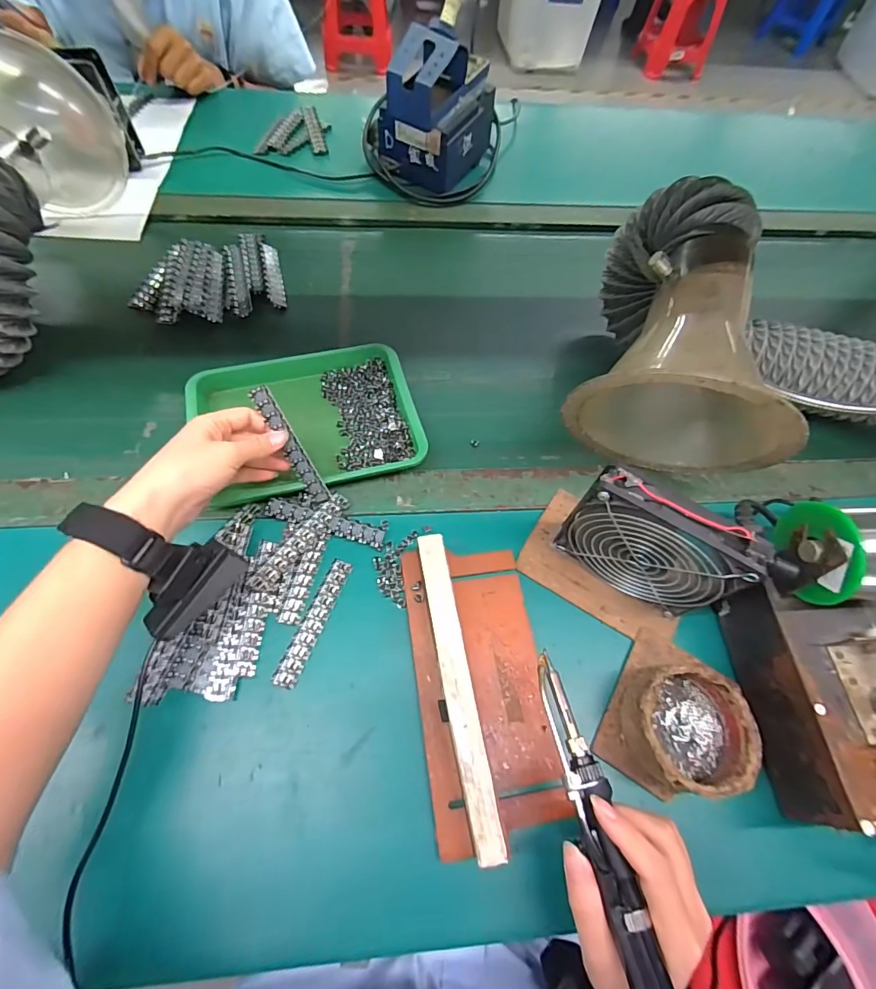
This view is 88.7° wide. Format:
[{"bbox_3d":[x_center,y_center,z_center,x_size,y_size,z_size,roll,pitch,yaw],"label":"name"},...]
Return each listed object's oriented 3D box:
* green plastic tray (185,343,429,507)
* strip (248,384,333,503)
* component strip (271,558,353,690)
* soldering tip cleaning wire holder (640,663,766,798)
[{"bbox_3d":[-0.132,-0.078,0.455,0.209,0.024,0.171,-15,64,-12],"label":"green plastic tray"},{"bbox_3d":[-0.126,-0.040,0.387,0.016,0.109,0.004,-22,22,8],"label":"strip"},{"bbox_3d":[-0.103,0.104,0.371,0.019,0.004,0.108,19,62,6],"label":"component strip"},{"bbox_3d":[0.185,0.172,0.329,0.078,0.038,0.077,2,61,-3],"label":"soldering tip cleaning wire holder"}]

